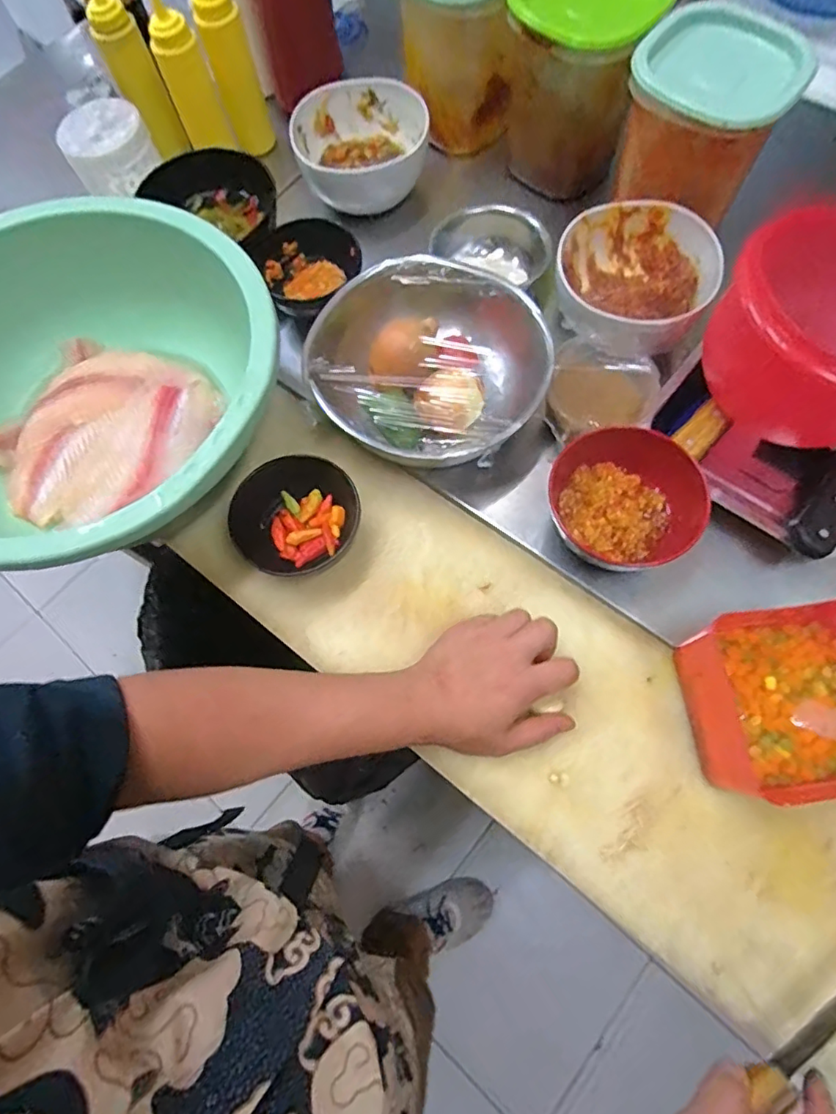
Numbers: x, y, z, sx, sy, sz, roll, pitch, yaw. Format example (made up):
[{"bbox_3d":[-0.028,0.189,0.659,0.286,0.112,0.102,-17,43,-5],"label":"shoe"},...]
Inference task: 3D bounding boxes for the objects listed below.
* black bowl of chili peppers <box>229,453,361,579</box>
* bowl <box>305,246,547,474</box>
[{"bbox_3d":[-0.109,-0.035,0.508,0.115,0.042,0.101,-11,69,-1],"label":"black bowl of chili peppers"},{"bbox_3d":[0.014,-0.183,0.549,0.216,0.080,0.221,27,73,12],"label":"bowl"}]

